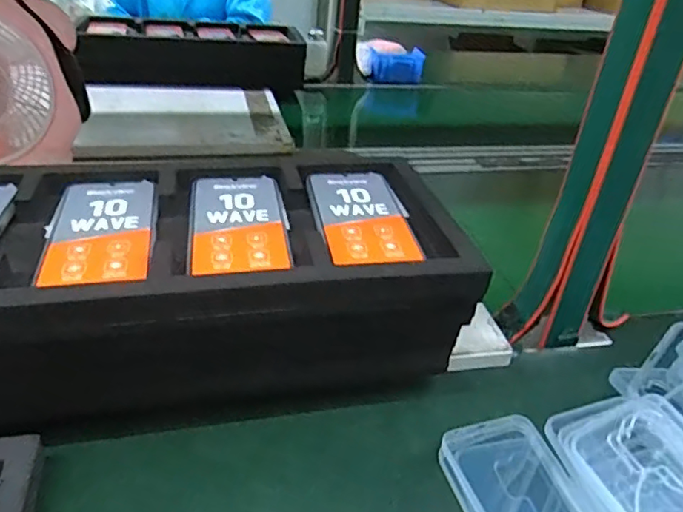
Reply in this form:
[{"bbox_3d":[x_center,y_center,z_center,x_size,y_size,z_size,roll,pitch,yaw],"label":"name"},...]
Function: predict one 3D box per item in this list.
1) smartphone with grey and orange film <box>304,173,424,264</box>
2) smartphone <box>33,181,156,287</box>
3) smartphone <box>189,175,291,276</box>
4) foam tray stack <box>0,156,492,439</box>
[{"bbox_3d":[0.019,-0.038,0.511,0.082,0.005,0.158,-2,33,-12],"label":"smartphone with grey and orange film"},{"bbox_3d":[-0.195,-0.021,0.459,0.080,0.006,0.152,-3,34,-14],"label":"smartphone"},{"bbox_3d":[-0.089,-0.032,0.487,0.077,0.004,0.158,-2,33,-12],"label":"smartphone"},{"bbox_3d":[-0.152,0.025,0.500,0.479,0.145,0.224,-3,34,-14],"label":"foam tray stack"}]

